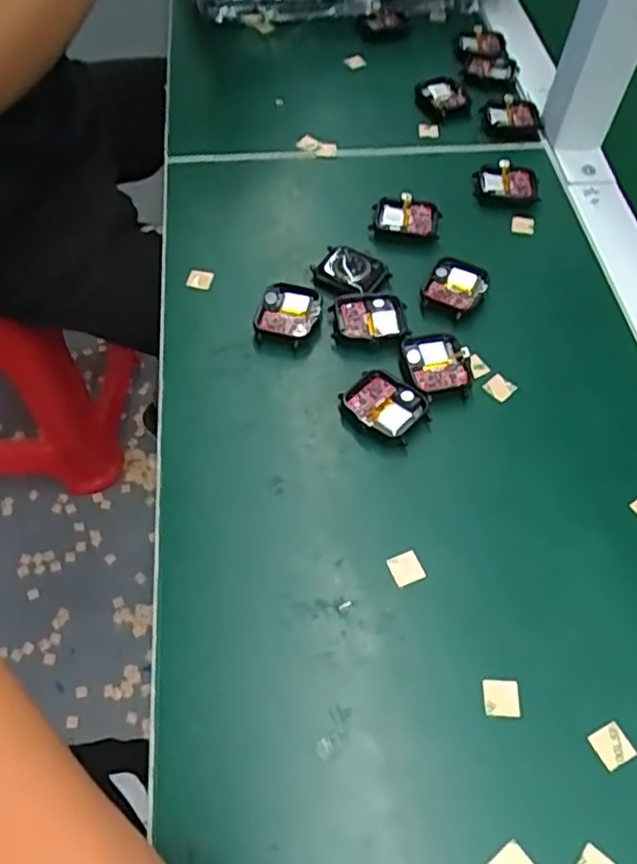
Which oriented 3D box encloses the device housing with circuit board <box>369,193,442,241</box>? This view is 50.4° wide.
[{"bbox_3d":[0.062,-0.151,0.474,0.047,0.014,0.031,9,57,3],"label":"device housing with circuit board"}]

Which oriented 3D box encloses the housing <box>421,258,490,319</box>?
[{"bbox_3d":[0.089,-0.095,0.439,0.036,0.010,0.041,27,60,14],"label":"housing"}]

